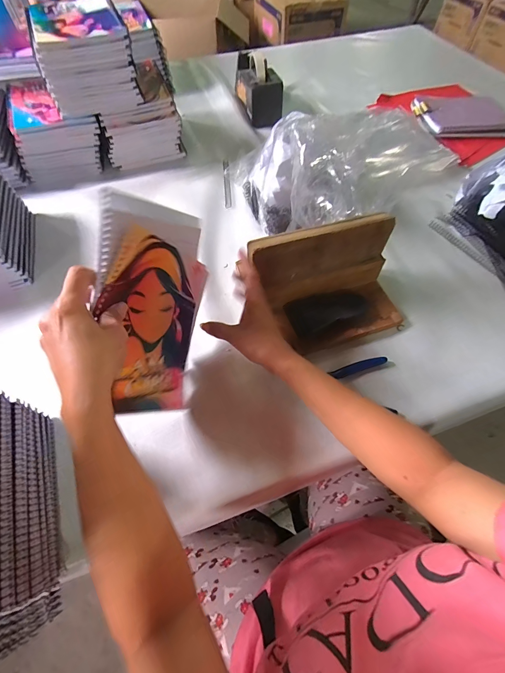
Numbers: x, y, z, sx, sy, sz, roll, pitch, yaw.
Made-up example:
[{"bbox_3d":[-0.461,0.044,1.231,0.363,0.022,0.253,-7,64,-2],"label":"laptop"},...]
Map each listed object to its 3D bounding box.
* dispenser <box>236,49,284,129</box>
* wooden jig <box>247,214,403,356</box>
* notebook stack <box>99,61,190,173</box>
[{"bbox_3d":[0.013,-0.636,0.786,0.091,0.108,0.209,-10,61,-5],"label":"dispenser"},{"bbox_3d":[0.113,-0.070,0.451,0.211,0.125,0.127,-16,61,-8],"label":"wooden jig"},{"bbox_3d":[-0.261,-0.492,0.702,0.164,0.123,0.162,-20,62,-10],"label":"notebook stack"}]

